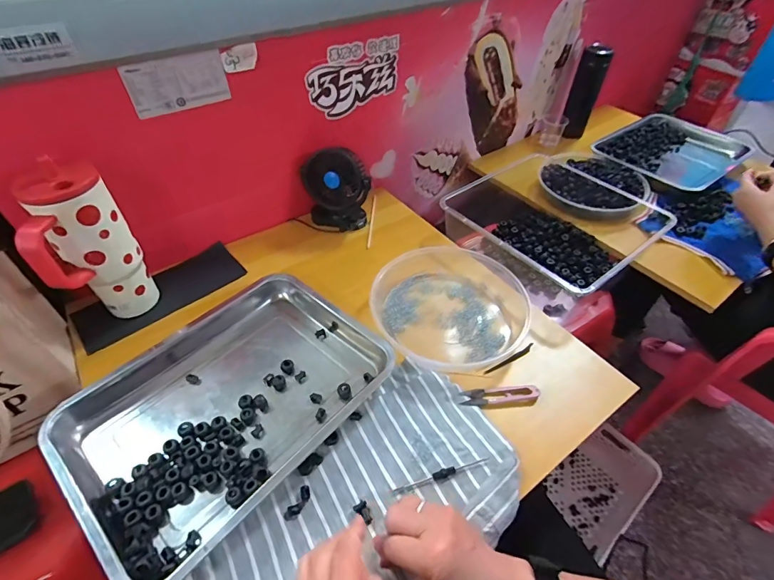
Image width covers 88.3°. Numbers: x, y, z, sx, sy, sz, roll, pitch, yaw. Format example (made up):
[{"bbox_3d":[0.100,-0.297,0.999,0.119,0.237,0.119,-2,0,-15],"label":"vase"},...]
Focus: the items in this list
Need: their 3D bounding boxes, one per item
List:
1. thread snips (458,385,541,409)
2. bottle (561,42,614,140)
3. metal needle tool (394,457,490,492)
[{"bbox_3d":[0.145,0.138,0.514,0.099,0.018,0.026,-2,47,-3],"label":"thread snips"},{"bbox_3d":[0.507,-0.501,1.029,0.072,0.215,0.078,21,50,17],"label":"bottle"},{"bbox_3d":[0.062,0.205,0.443,0.112,0.005,0.009,-13,49,-13],"label":"metal needle tool"}]

